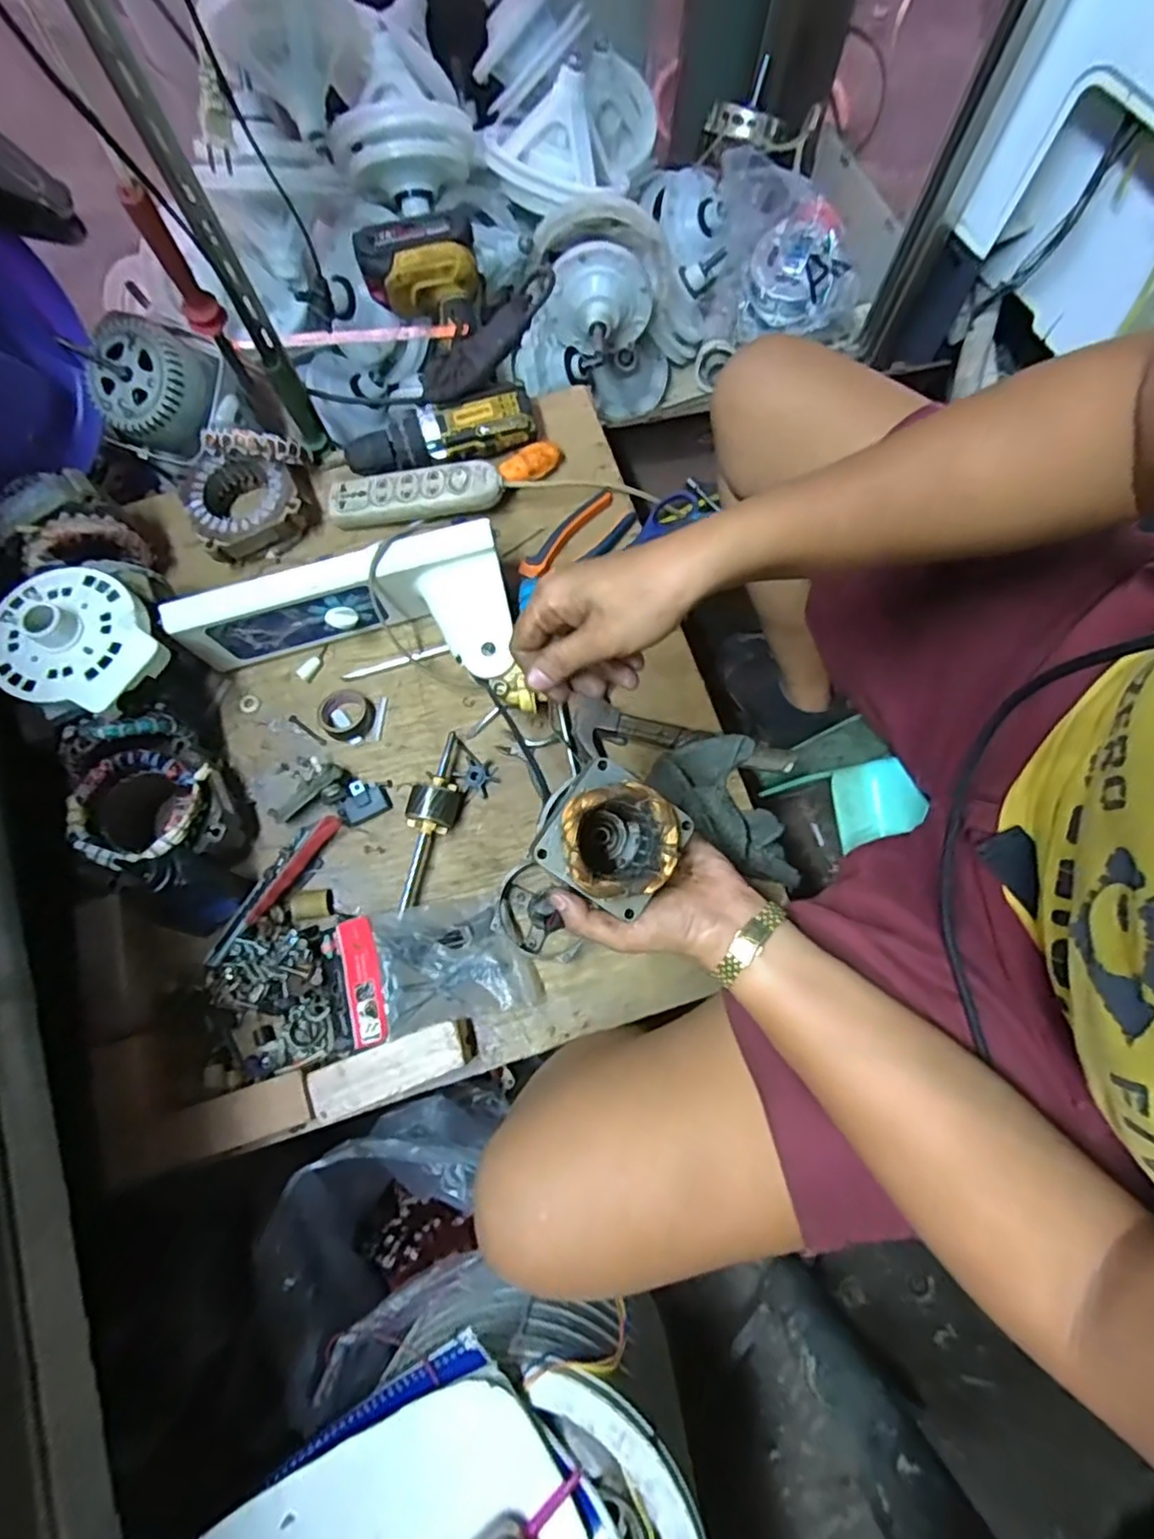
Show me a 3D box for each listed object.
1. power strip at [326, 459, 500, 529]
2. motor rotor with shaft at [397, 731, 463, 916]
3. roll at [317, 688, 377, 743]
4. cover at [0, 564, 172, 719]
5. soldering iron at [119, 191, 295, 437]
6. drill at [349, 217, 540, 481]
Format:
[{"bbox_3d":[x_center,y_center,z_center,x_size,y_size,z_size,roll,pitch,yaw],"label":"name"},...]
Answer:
[{"bbox_3d":[-0.163,-0.277,0.652,0.173,0.032,0.049,-4,75,1],"label":"power strip"},{"bbox_3d":[-0.129,0.046,0.582,0.040,0.043,0.163,15,76,6],"label":"motor rotor with shaft"},{"bbox_3d":[-0.219,-0.054,0.618,0.053,0.018,0.049,0,75,1],"label":"roll"},{"bbox_3d":[-0.401,-0.101,0.526,0.134,0.056,0.116,27,77,8],"label":"cover"},{"bbox_3d":[-0.304,-0.367,0.560,0.027,0.246,0.032,-33,77,-7],"label":"soldering iron"},{"bbox_3d":[-0.149,-0.417,0.661,0.197,0.122,0.198,-12,75,-2],"label":"drill"}]

